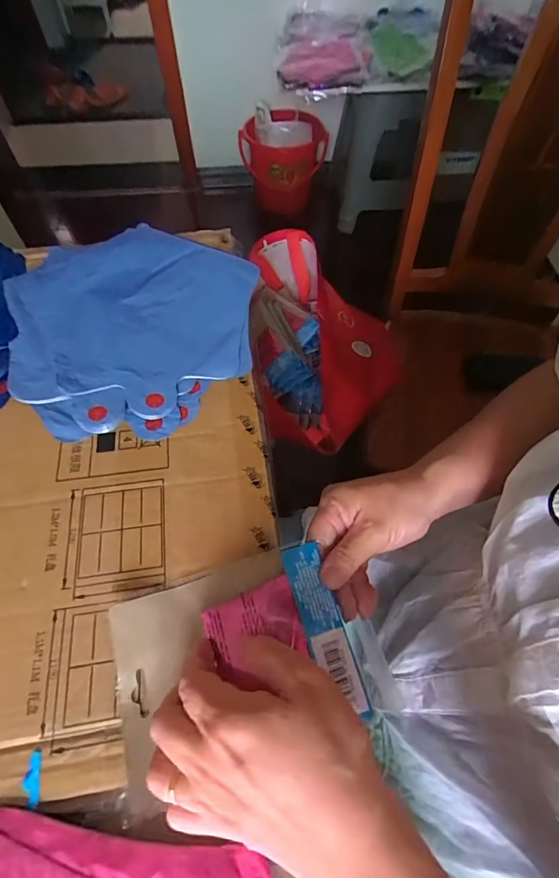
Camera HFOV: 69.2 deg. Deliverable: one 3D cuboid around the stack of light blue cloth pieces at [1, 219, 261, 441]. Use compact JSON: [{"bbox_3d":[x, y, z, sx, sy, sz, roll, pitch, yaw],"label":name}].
[{"bbox_3d":[-0.150,-0.124,0.404,0.237,0.011,0.264,1,61,2],"label":"stack of light blue cloth pieces"}]

